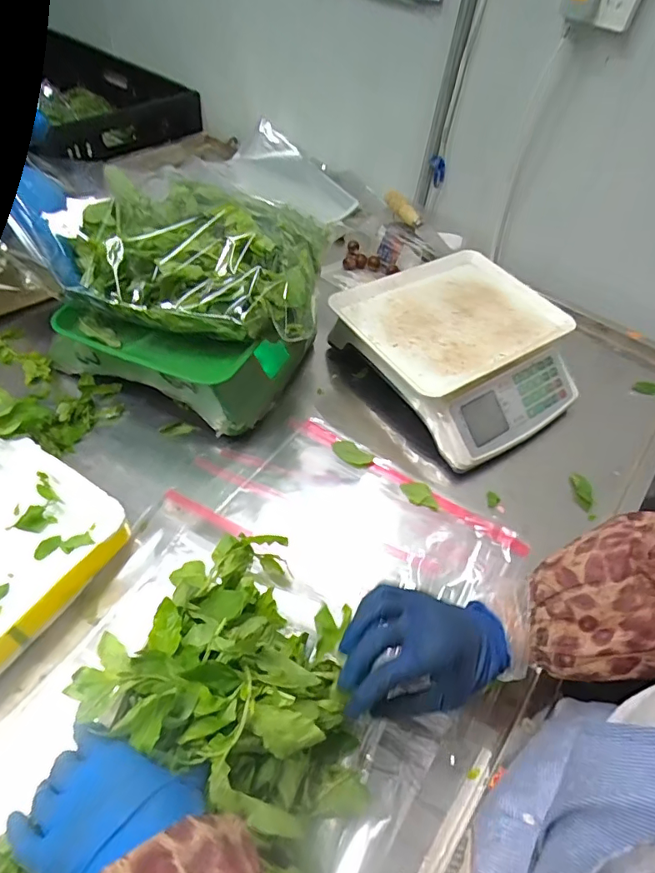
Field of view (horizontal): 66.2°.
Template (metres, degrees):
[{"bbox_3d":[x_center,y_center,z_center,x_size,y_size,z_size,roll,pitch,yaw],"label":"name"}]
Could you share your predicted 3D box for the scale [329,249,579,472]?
[{"bbox_3d":[0.183,-0.124,0.699,0.287,0.091,0.298,-32,61,-27],"label":"scale"}]

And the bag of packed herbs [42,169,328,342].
[{"bbox_3d":[-0.136,-0.217,0.564,0.255,0.099,0.222,6,52,-2],"label":"bag of packed herbs"}]

